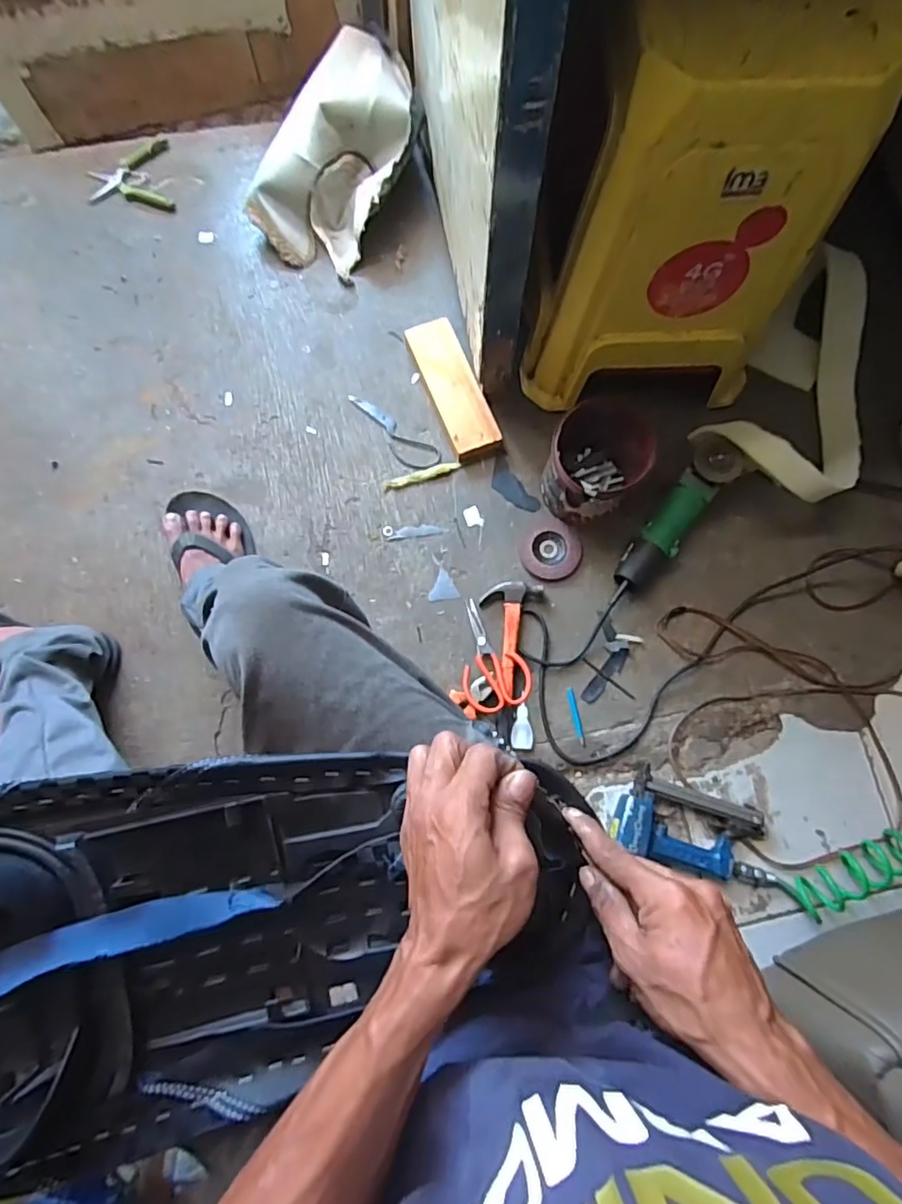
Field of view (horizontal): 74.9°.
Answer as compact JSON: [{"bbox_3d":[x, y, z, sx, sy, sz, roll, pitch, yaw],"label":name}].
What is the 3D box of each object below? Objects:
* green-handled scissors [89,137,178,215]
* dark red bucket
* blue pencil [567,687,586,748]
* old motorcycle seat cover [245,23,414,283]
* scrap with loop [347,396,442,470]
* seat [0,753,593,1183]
[{"bbox_3d":[-0.582,-0.764,1.062,0.147,0.012,0.160,-12,77,-4],"label":"green-handled scissors"},{"bbox_3d":[0.216,-0.207,0.884,0.136,0.141,0.168,31,78,6],"label":"dark red bucket"},{"bbox_3d":[0.190,0.173,0.892,0.011,0.004,0.088,-12,77,-4],"label":"blue pencil"},{"bbox_3d":[-0.179,-0.751,1.005,0.201,0.149,0.344,33,78,6],"label":"old motorcycle seat cover"},{"bbox_3d":[-0.100,-0.277,0.970,0.188,0.006,0.050,37,79,7],"label":"scrap with loop"},{"bbox_3d":[-0.256,0.250,0.411,0.697,0.098,0.240,-12,77,-5],"label":"seat"}]

